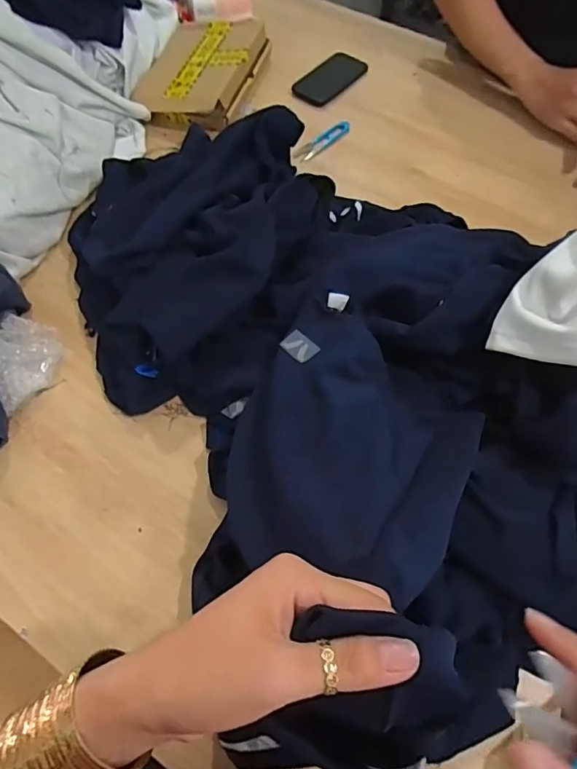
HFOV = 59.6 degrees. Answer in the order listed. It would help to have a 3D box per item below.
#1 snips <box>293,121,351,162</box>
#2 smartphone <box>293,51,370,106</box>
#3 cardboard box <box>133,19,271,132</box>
[{"bbox_3d":[0.059,-0.417,0.859,0.115,0.007,0.026,-41,69,-19],"label":"snips"},{"bbox_3d":[0.076,-0.570,0.939,0.081,0.006,0.156,38,69,18],"label":"smartphone"},{"bbox_3d":[-0.151,-0.573,0.912,0.187,0.054,0.270,15,64,8],"label":"cardboard box"}]

